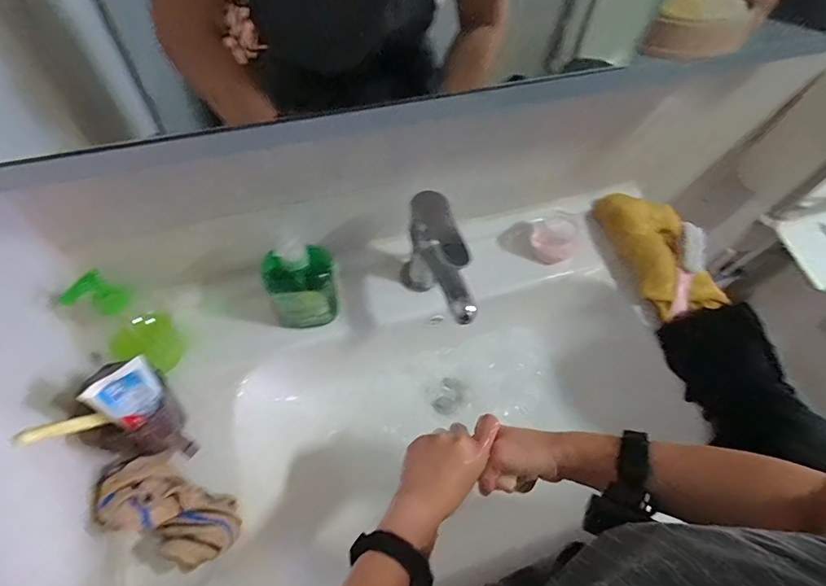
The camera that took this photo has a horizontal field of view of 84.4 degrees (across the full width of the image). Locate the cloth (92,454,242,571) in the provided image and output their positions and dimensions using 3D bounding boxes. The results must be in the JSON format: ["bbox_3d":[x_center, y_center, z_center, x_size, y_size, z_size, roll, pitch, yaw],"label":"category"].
[{"bbox_3d":[-0.243,0.216,0.457,0.141,0.063,0.071,26,61,11],"label":"cloth"}]

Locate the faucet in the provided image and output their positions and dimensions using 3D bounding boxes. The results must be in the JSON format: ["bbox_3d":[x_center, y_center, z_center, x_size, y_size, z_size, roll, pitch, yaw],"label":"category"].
[{"bbox_3d":[0.027,-0.019,0.547,0.047,0.175,0.150,-13,61,-11],"label":"faucet"}]

